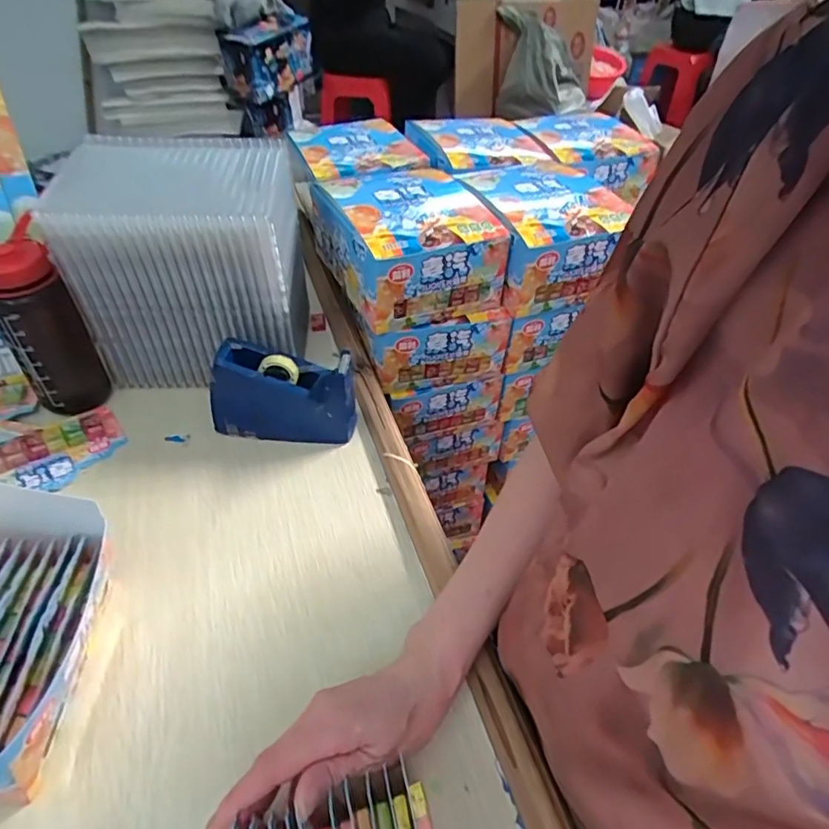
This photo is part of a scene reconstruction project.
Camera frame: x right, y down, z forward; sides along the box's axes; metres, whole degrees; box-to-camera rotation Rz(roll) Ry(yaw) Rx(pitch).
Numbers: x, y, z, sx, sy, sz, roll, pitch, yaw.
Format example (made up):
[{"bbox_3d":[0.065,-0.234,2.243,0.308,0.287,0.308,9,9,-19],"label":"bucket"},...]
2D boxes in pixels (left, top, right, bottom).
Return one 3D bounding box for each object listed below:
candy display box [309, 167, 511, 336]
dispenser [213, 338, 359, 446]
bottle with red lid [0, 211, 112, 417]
[{"bbox_3d":[-0.011,-0.199,0.640,0.156,0.094,0.196,-17,46,-20],"label":"candy display box"},{"bbox_3d":[-0.127,-0.021,0.557,0.139,0.090,0.050,3,43,1],"label":"dispenser"},{"bbox_3d":[-0.349,-0.078,0.537,0.062,0.169,0.054,-23,48,-25],"label":"bottle with red lid"}]

